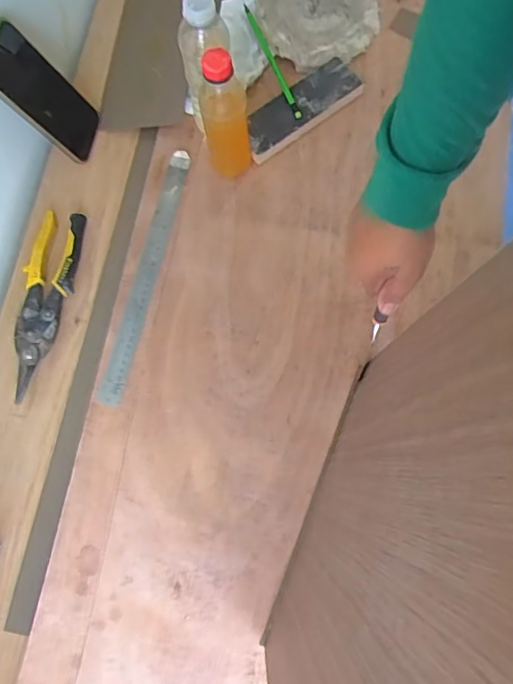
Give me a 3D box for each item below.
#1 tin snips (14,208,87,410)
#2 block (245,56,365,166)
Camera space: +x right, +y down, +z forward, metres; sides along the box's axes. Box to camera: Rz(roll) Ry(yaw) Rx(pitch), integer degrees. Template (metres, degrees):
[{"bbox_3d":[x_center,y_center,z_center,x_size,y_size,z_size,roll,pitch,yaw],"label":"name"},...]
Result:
[{"bbox_3d":[-0.262,-0.050,0.642,0.054,0.019,0.235,7,76,3],"label":"tin snips"},{"bbox_3d":[0.054,-0.307,0.679,0.172,0.023,0.066,-36,78,-7],"label":"block"}]

